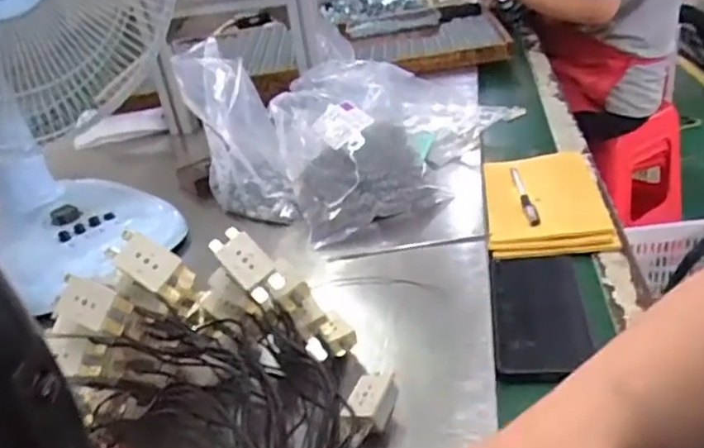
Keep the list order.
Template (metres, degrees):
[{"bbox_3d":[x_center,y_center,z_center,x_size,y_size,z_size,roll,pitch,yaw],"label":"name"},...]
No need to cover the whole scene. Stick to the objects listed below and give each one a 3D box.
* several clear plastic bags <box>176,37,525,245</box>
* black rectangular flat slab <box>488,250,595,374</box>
[{"bbox_3d":[0.035,-0.151,0.807,0.429,0.171,0.271,-27,32,-30],"label":"several clear plastic bags"},{"bbox_3d":[0.166,0.070,0.556,0.080,0.012,0.176,-2,28,13],"label":"black rectangular flat slab"}]

